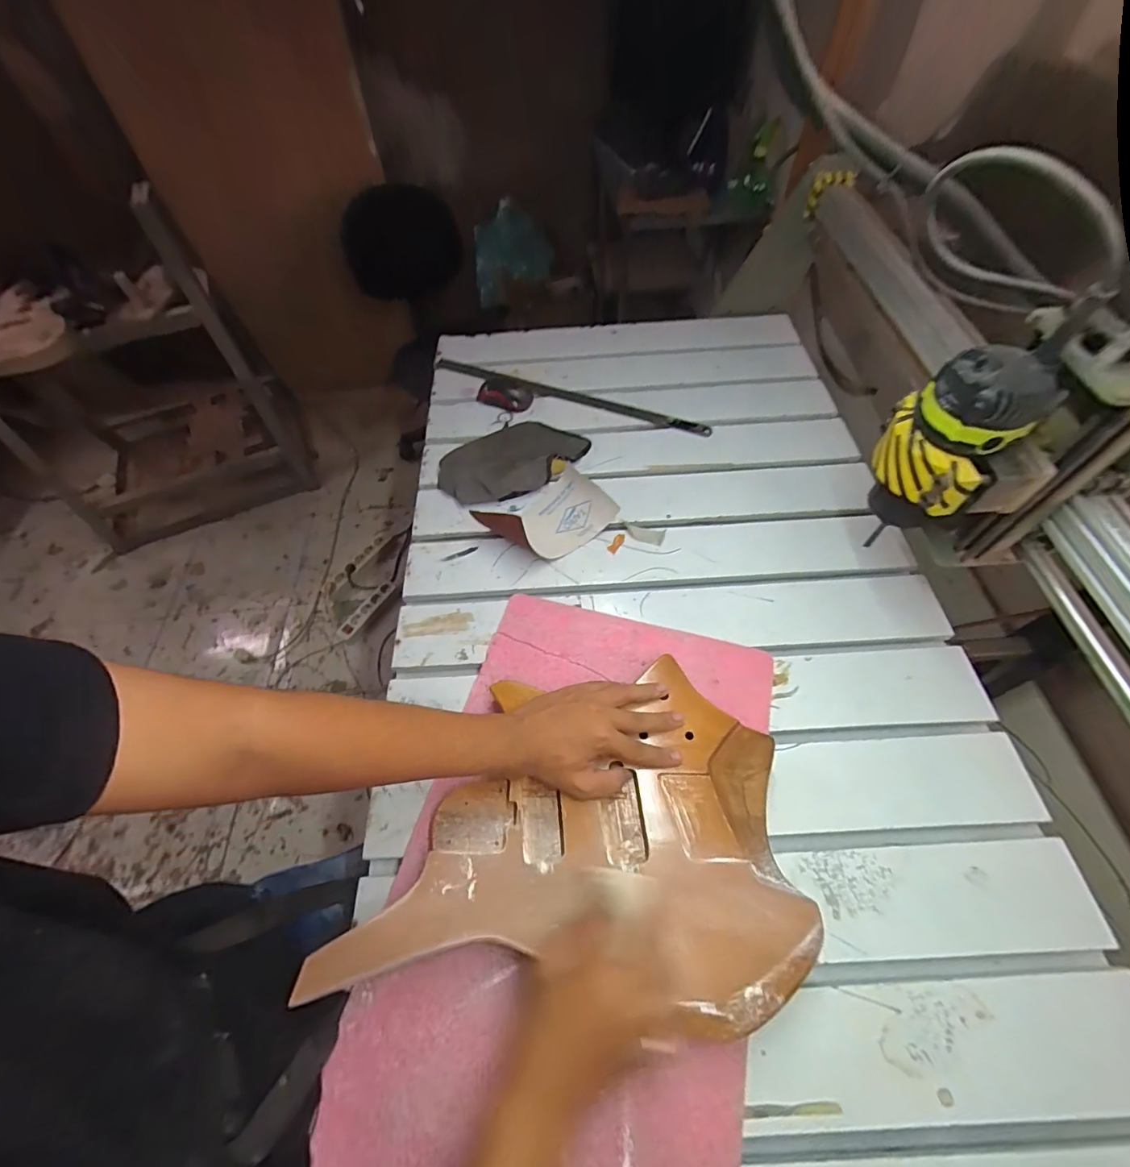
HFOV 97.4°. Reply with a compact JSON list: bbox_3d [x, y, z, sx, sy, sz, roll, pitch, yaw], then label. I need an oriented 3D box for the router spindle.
[{"bbox_3d":[0.343,-0.124,0.458,0.097,0.172,0.089,32,65,20],"label":"router spindle"}]

